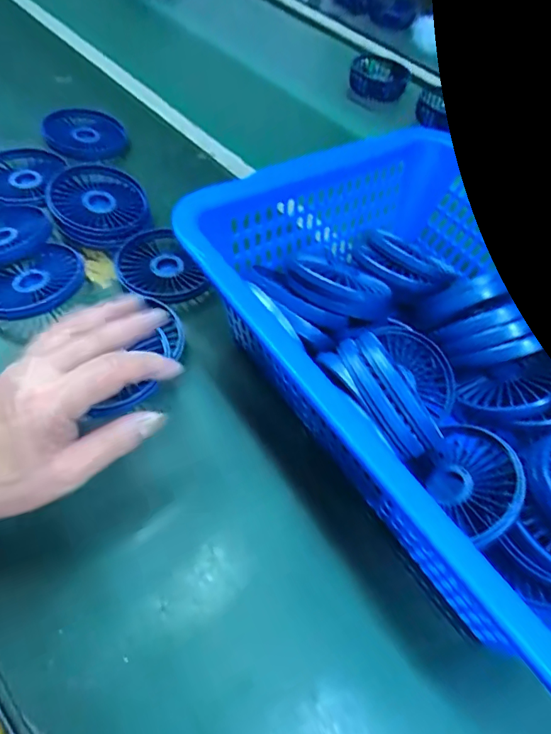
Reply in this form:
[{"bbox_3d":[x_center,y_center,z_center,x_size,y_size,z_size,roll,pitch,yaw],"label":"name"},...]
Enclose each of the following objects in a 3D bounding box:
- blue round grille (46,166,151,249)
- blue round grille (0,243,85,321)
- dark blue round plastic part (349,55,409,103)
[{"bbox_3d":[-0.167,-0.155,0.450,0.085,0.026,0.093,5,56,-7],"label":"blue round grille"},{"bbox_3d":[-0.201,-0.072,0.389,0.085,0.016,0.077,-31,66,-26],"label":"blue round grille"},{"bbox_3d":[0.163,-0.454,0.739,0.090,0.022,0.089,5,56,-7],"label":"dark blue round plastic part"}]

